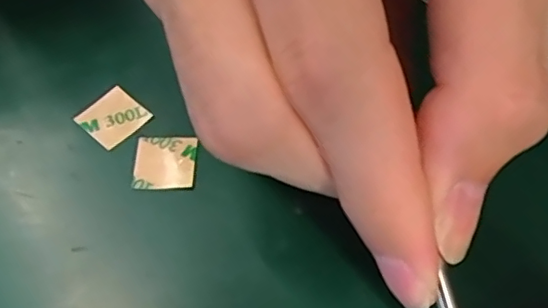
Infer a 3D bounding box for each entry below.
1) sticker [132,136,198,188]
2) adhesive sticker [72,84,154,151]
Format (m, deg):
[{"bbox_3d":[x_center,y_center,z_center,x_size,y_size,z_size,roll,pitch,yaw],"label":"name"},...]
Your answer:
[{"bbox_3d":[-0.028,0.002,0.147,0.016,0.004,0.015,1,57,2],"label":"sticker"},{"bbox_3d":[-0.043,-0.010,0.155,0.015,0.004,0.015,37,65,22],"label":"adhesive sticker"}]

